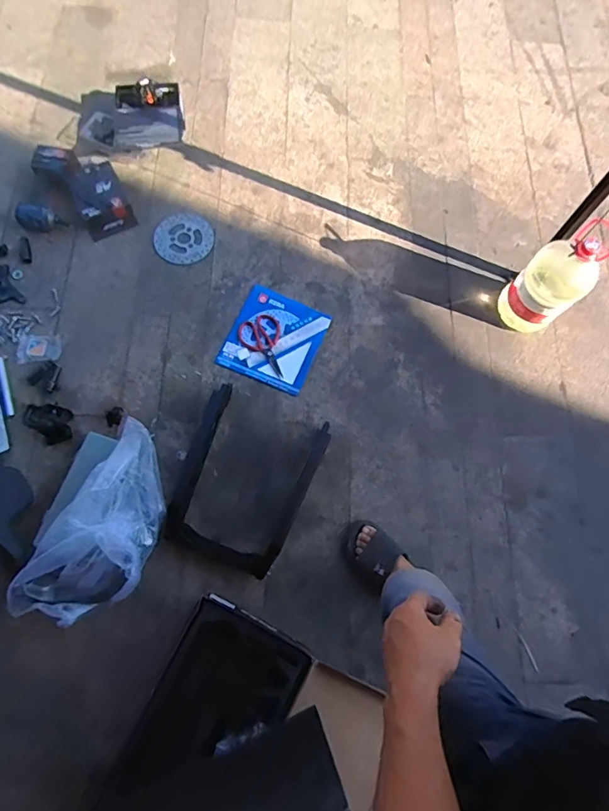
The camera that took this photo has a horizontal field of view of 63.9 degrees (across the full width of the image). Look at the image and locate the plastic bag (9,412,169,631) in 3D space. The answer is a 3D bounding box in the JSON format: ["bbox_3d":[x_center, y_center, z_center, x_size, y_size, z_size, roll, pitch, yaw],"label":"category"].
[{"bbox_3d":[-0.458,0.286,1.136,0.243,0.087,0.476,29,73,6],"label":"plastic bag"}]

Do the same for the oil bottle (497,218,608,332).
[{"bbox_3d":[0.637,-0.320,1.250,0.160,0.351,0.150,-43,79,-15],"label":"oil bottle"}]

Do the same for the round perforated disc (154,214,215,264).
[{"bbox_3d":[-0.350,-0.485,1.418,0.172,0.007,0.159,1,72,-3],"label":"round perforated disc"}]

